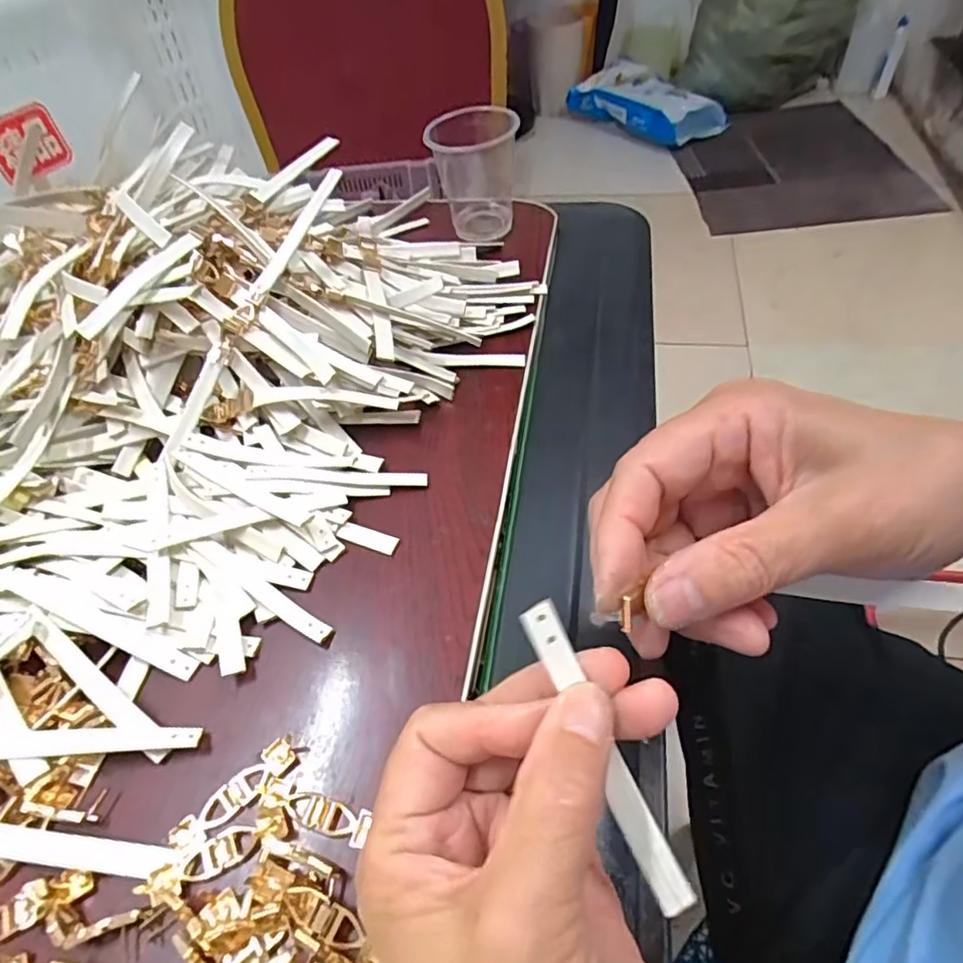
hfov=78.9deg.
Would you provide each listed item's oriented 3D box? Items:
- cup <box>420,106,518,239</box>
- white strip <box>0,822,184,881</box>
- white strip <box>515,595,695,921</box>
[{"bbox_3d":[-0.005,-0.233,0.448,0.065,0.071,0.077,-4,52,2],"label":"cup"},{"bbox_3d":[-0.157,0.138,0.219,0.089,0.005,0.011,7,58,2],"label":"white strip"},{"bbox_3d":[0.037,0.079,0.169,0.011,0.004,0.096,-26,91,-15],"label":"white strip"}]

